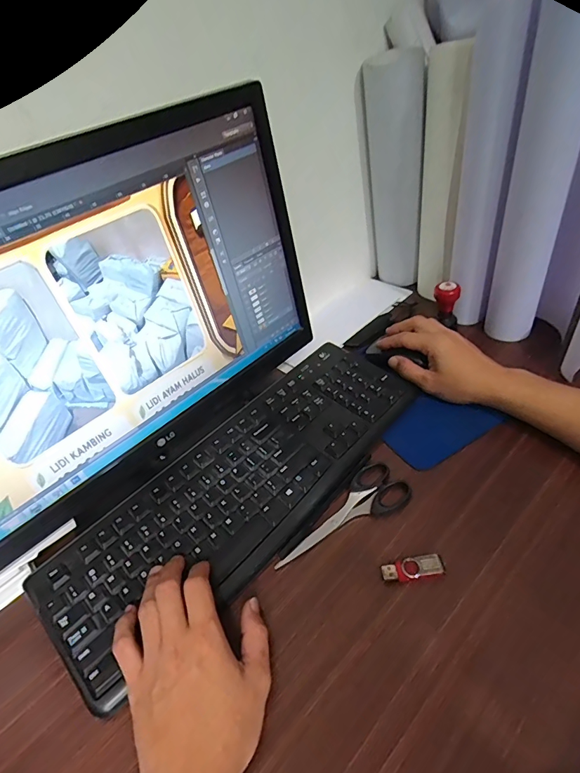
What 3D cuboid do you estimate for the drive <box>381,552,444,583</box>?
[{"bbox_3d":[0.107,0.160,0.369,0.051,0.009,0.017,-12,41,-1],"label":"drive"}]

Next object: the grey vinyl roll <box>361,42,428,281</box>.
[{"bbox_3d":[0.159,-0.306,0.637,0.093,0.311,0.074,2,46,8],"label":"grey vinyl roll"}]

